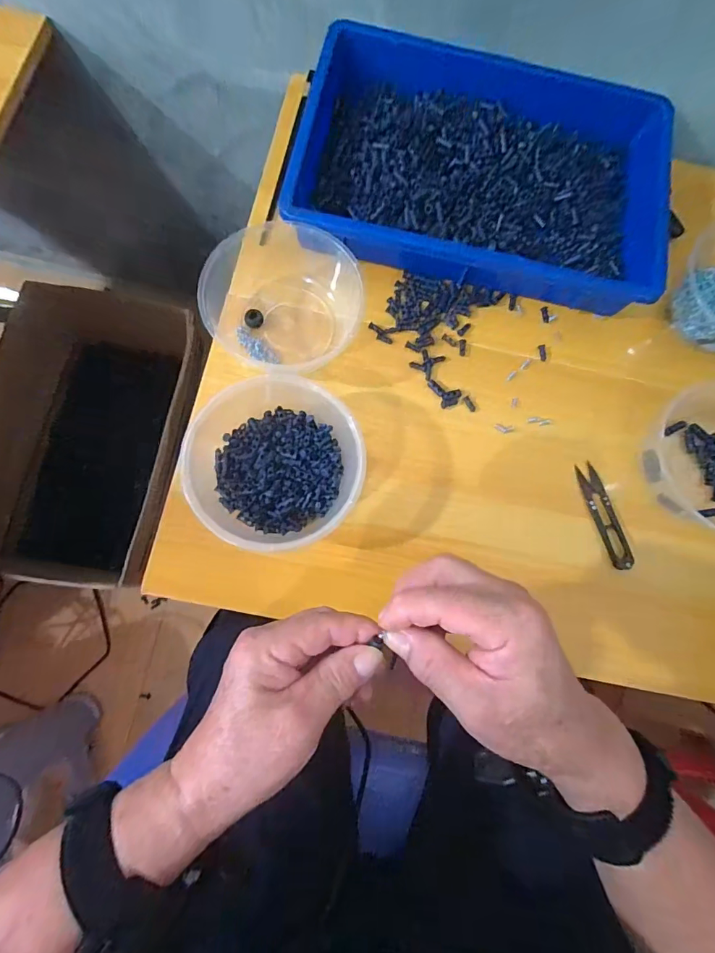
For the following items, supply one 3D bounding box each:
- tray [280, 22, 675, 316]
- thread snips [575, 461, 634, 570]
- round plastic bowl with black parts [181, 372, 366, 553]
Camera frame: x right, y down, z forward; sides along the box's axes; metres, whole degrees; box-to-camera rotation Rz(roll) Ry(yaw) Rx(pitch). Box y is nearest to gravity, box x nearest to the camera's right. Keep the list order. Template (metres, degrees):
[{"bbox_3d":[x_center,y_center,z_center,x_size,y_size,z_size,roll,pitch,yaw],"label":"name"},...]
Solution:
[{"bbox_3d":[0.125,-0.324,0.459,0.357,0.050,0.264,9,80,-1],"label":"tray"},{"bbox_3d":[0.231,0.036,0.419,0.022,0.015,0.100,-14,81,-5],"label":"thread snips"},{"bbox_3d":[-0.068,-0.012,0.390,0.140,0.064,0.145,0,80,-3],"label":"round plastic bowl with black parts"}]

